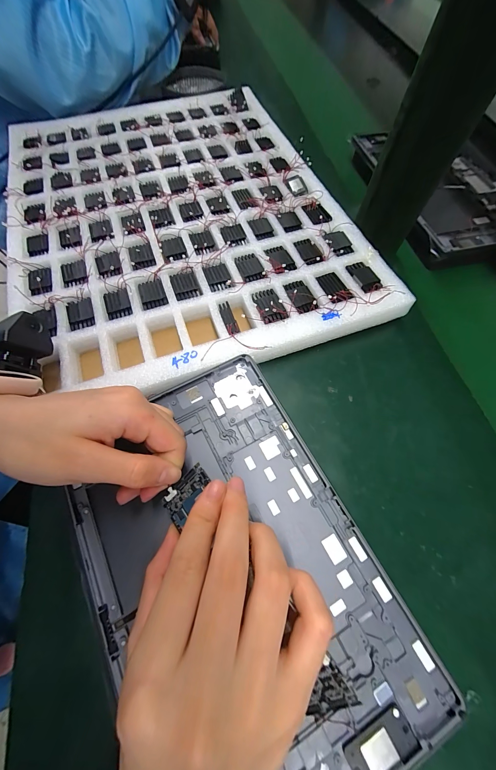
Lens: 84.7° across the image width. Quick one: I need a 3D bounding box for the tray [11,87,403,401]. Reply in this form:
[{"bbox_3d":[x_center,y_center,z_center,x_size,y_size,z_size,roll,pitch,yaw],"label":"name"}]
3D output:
[{"bbox_3d":[-0.089,-0.207,0.330,0.358,0.035,0.461,-19,68,-10],"label":"tray"}]

